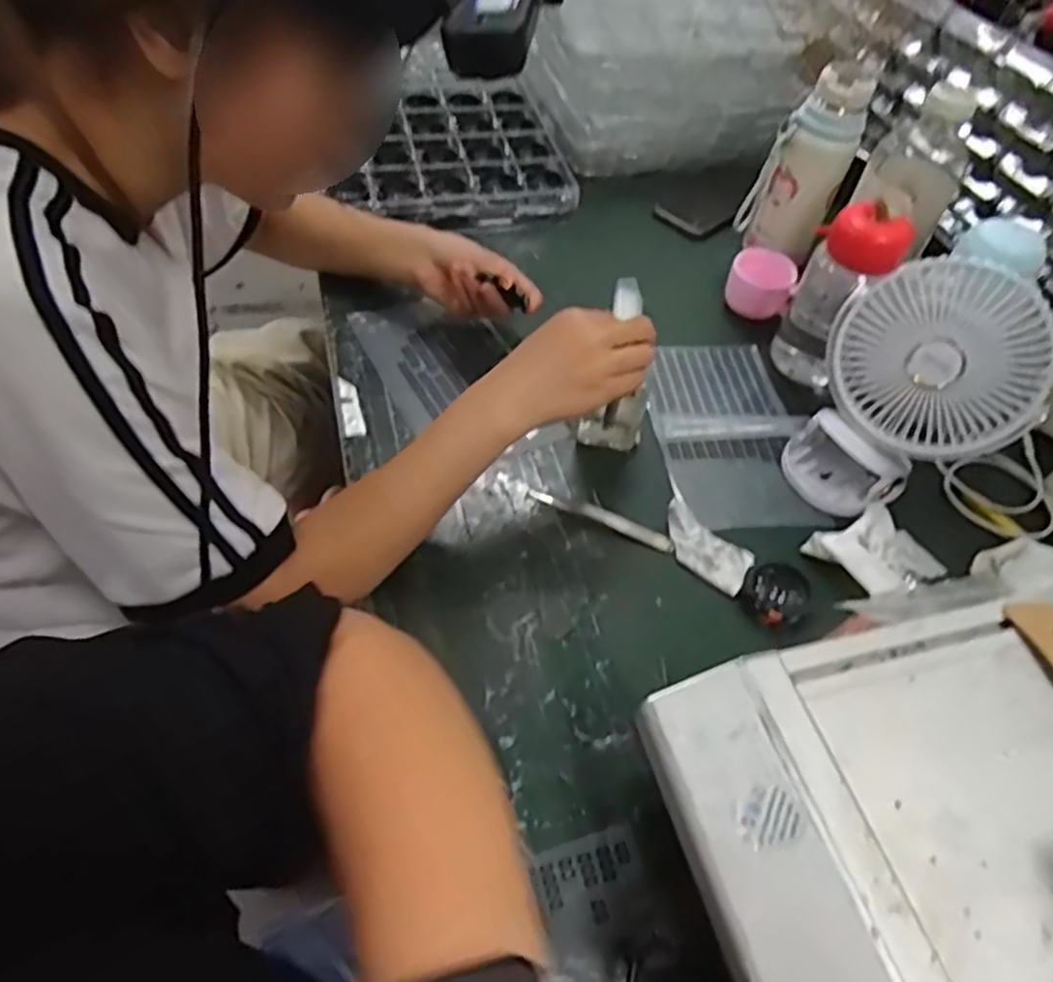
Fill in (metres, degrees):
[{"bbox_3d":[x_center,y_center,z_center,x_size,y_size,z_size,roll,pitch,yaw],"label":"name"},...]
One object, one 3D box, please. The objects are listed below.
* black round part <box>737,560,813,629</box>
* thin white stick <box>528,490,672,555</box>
[{"bbox_3d":[0.190,0.079,0.556,0.047,0.012,0.058,25,54,15],"label":"black round part"},{"bbox_3d":[0.063,0.022,0.602,0.123,0.007,0.016,23,53,14],"label":"thin white stick"}]

